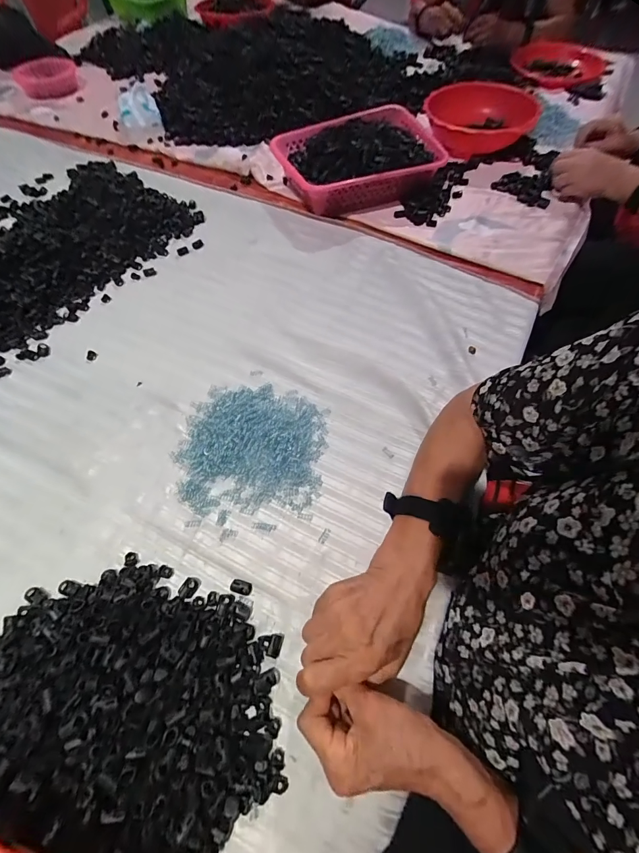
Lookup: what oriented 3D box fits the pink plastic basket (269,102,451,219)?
[{"bbox_3d":[0.091,-0.573,0.807,0.363,0.103,0.229,-26,63,-15],"label":"pink plastic basket"}]

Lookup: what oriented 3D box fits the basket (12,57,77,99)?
[{"bbox_3d":[-0.771,-0.986,1.064,0.166,0.055,0.121,-27,63,-15],"label":"basket"}]

